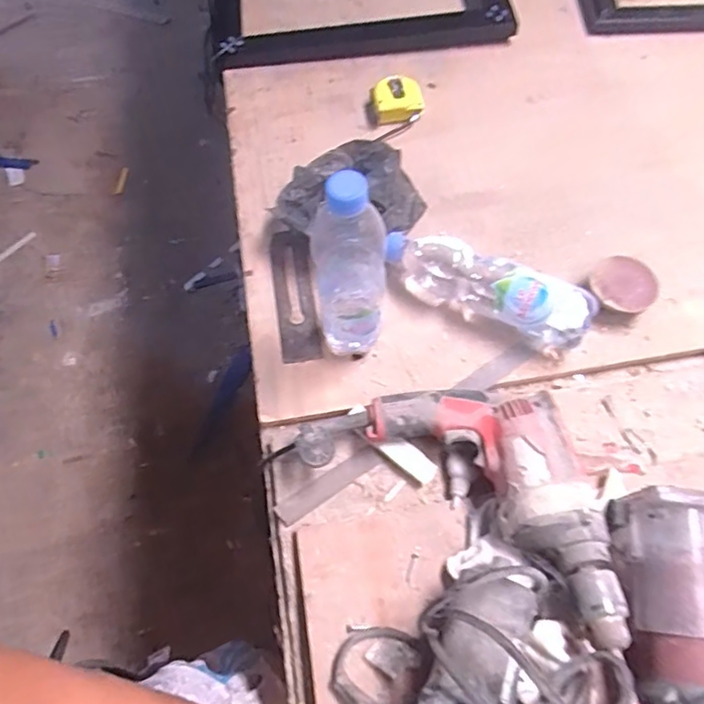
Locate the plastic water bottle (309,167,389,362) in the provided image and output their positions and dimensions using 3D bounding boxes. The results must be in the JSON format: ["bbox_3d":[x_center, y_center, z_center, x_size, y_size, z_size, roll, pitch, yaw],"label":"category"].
[{"bbox_3d":[-0.004,-0.073,0.551,0.065,0.230,0.060,-7,64,-2],"label":"plastic water bottle"}]

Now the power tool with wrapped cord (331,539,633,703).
[{"bbox_3d":[0.095,0.253,0.451,0.187,0.103,0.153,-33,67,-14],"label":"power tool with wrapped cord"}]

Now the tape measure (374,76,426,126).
[{"bbox_3d":[0.064,-0.350,0.802,0.066,0.031,0.058,-7,64,-2],"label":"tape measure"}]

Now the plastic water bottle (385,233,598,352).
[{"bbox_3d":[0.149,-0.078,0.642,0.234,0.063,0.069,23,67,12],"label":"plastic water bottle"}]

